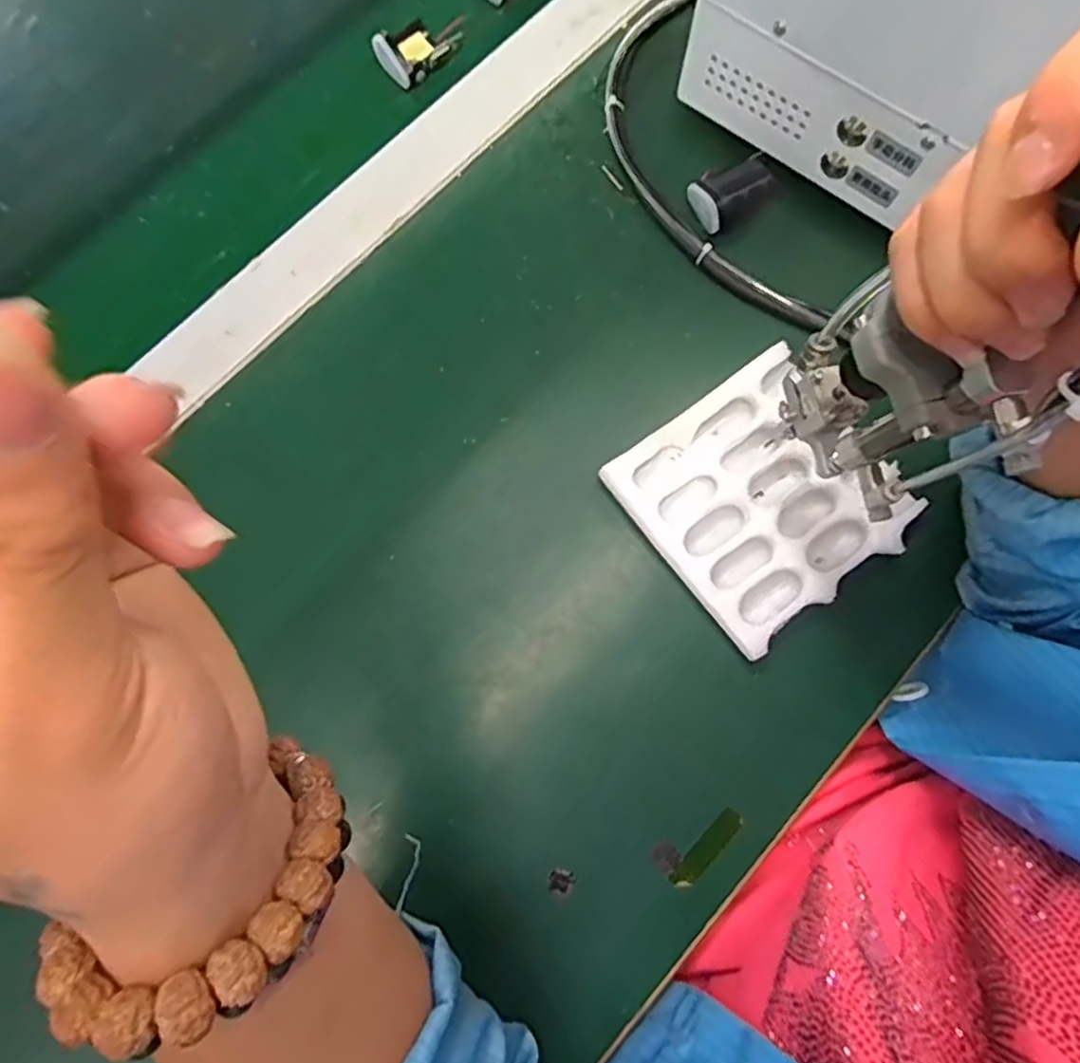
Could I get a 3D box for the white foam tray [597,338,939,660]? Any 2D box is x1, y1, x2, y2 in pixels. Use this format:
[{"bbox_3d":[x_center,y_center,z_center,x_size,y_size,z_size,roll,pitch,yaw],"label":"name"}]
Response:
[{"bbox_3d":[0.120,-0.019,0.386,0.122,0.019,0.126,-36,77,-8],"label":"white foam tray"}]

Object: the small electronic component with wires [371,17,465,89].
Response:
[{"bbox_3d":[-0.082,-0.337,0.479,0.039,0.020,0.062,42,80,11],"label":"small electronic component with wires"}]

